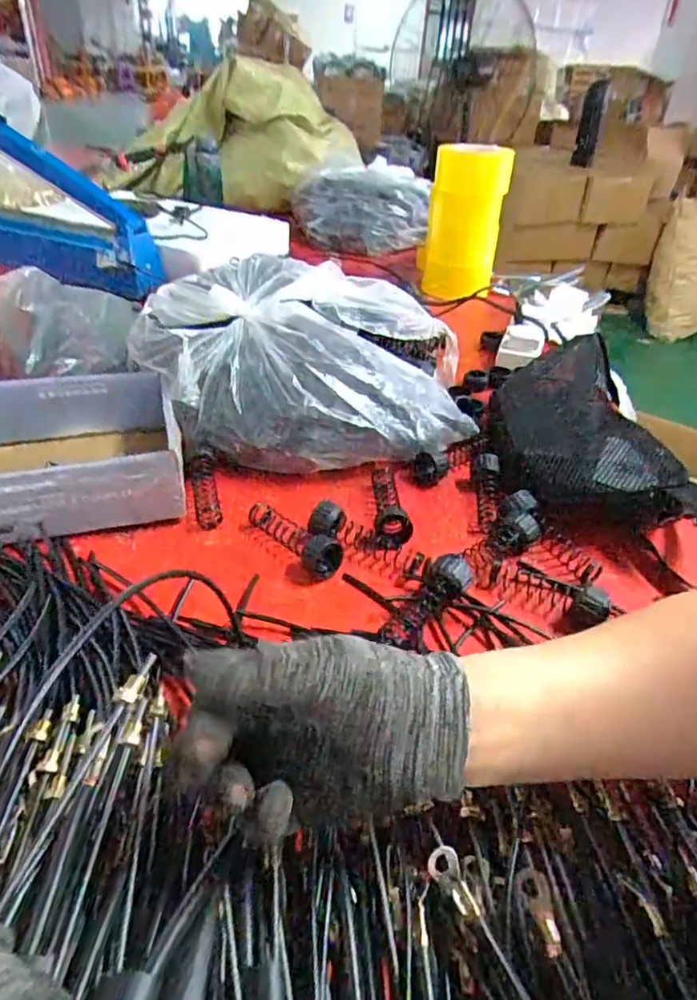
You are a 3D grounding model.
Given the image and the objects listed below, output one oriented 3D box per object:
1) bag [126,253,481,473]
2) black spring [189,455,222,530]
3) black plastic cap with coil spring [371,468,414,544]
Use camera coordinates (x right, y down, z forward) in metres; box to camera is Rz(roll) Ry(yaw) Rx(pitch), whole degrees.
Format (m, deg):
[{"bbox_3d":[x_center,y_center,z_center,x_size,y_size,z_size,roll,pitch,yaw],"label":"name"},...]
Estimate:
[{"bbox_3d":[-0.038,-0.161,0.662,0.341,0.113,0.305,5,37,1],"label":"bag"},{"bbox_3d":[-0.130,-0.009,0.539,0.022,0.018,0.081,-7,40,-16],"label":"black spring"},{"bbox_3d":[0.034,-0.003,0.541,0.028,0.027,0.105,0,38,-7],"label":"black plastic cap with coil spring"}]

